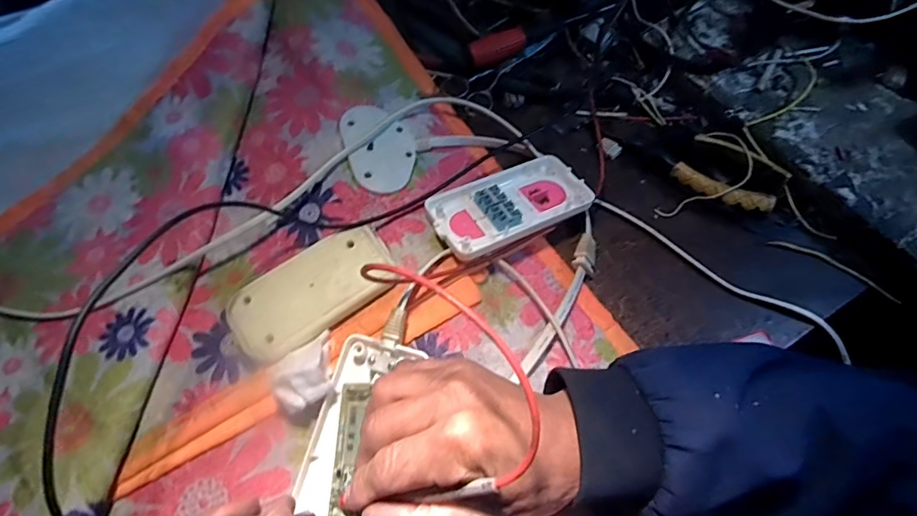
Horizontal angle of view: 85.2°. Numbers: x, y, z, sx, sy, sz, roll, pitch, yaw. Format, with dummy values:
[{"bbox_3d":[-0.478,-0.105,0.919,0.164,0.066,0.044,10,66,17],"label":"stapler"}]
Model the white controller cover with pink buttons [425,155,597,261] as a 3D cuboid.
[{"bbox_3d":[0.039,-0.043,0.384,0.125,0.015,0.062,-24,66,-22],"label":"white controller cover with pink buttons"}]

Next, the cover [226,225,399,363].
[{"bbox_3d":[-0.100,0.021,0.345,0.113,0.008,0.059,-33,68,-11],"label":"cover"}]

